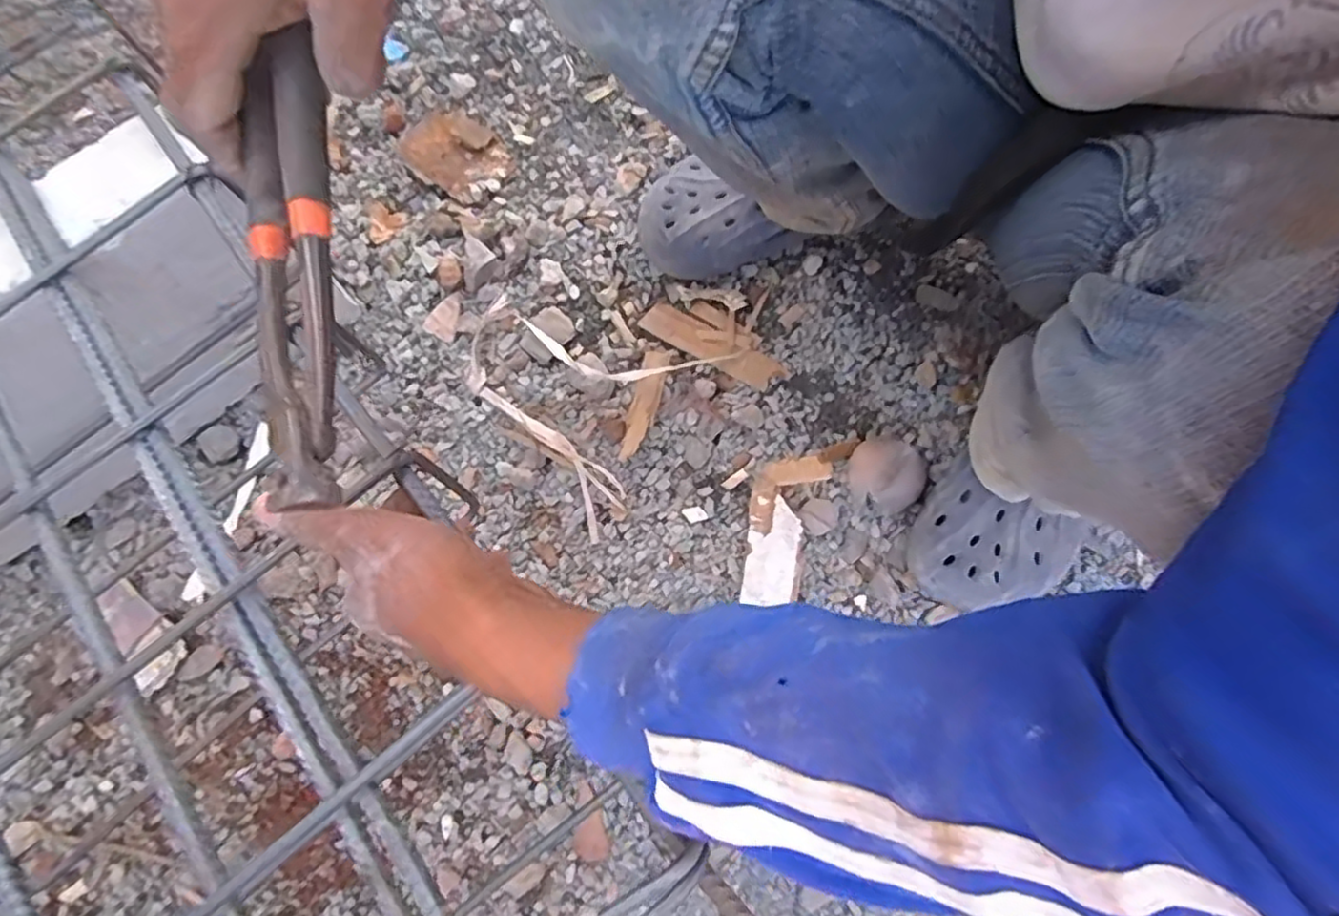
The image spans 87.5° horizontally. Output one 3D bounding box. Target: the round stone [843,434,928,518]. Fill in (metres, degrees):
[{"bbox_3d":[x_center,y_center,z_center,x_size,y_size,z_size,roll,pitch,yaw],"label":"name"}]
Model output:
[{"bbox_3d":[0.170,0.013,0.553,0.059,0.027,0.056,-1,75,3],"label":"round stone"}]

